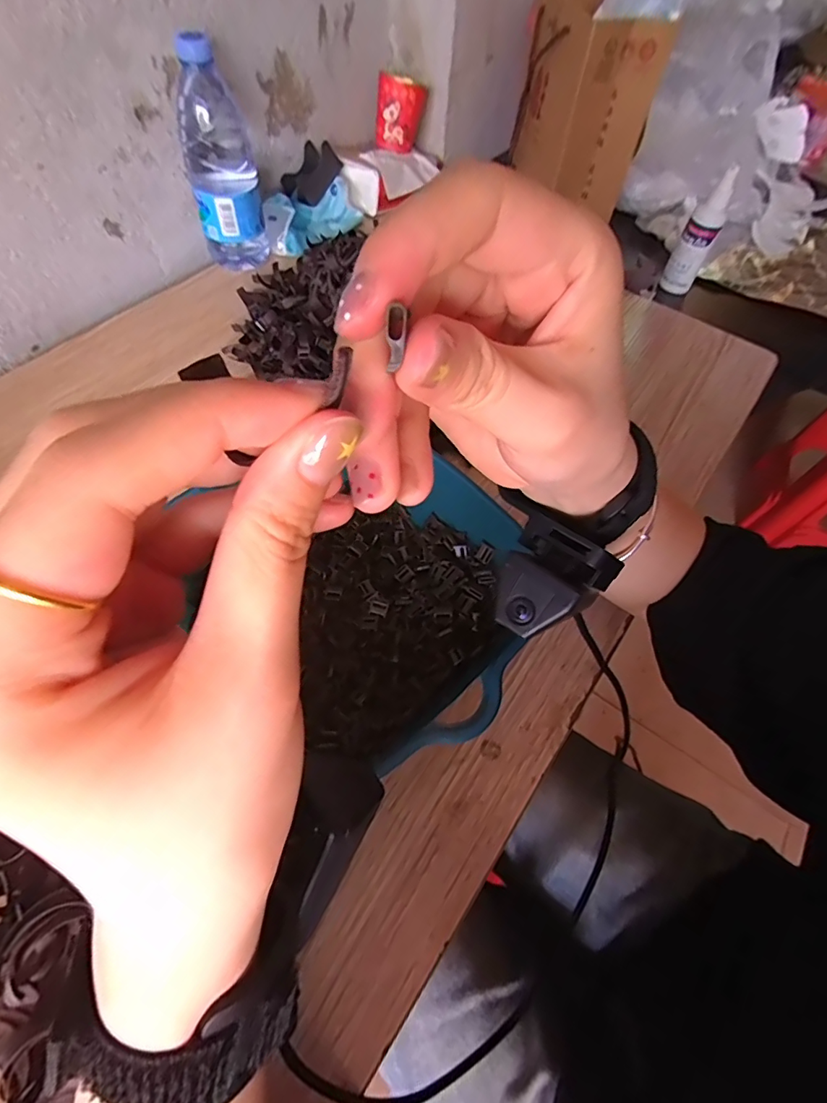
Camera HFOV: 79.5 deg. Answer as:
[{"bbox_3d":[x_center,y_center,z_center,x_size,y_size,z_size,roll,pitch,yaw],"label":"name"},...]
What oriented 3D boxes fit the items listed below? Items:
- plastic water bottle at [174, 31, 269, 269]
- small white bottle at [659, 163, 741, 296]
[{"bbox_3d":[-0.205,-0.407,0.532,0.072,0.193,0.063,-13,60,-10],"label":"plastic water bottle"},{"bbox_3d":[0.332,-0.369,0.575,0.036,0.118,0.028,22,60,10],"label":"small white bottle"}]

